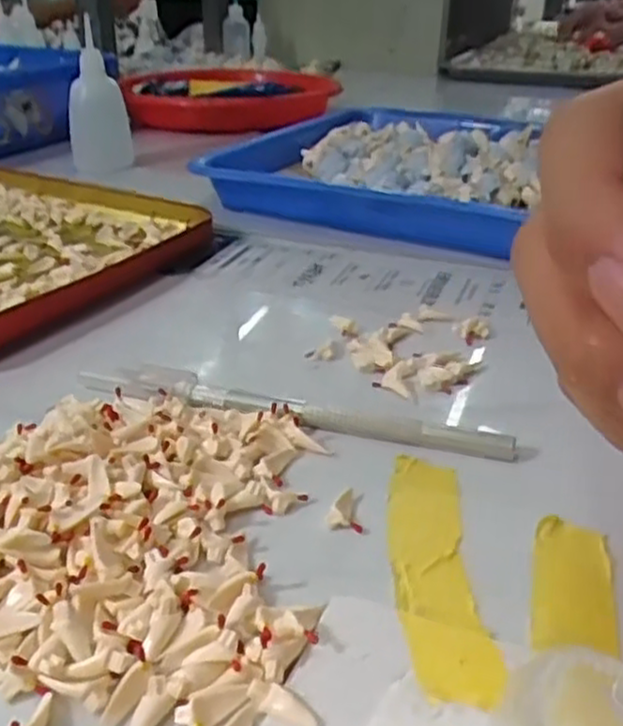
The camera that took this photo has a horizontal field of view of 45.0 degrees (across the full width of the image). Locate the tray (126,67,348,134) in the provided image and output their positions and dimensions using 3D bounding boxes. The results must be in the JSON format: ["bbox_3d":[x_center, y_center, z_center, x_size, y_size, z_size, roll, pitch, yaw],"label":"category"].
[{"bbox_3d":[-0.084,-0.268,0.756,0.192,0.036,0.211,-4,29,-10],"label":"tray"}]

